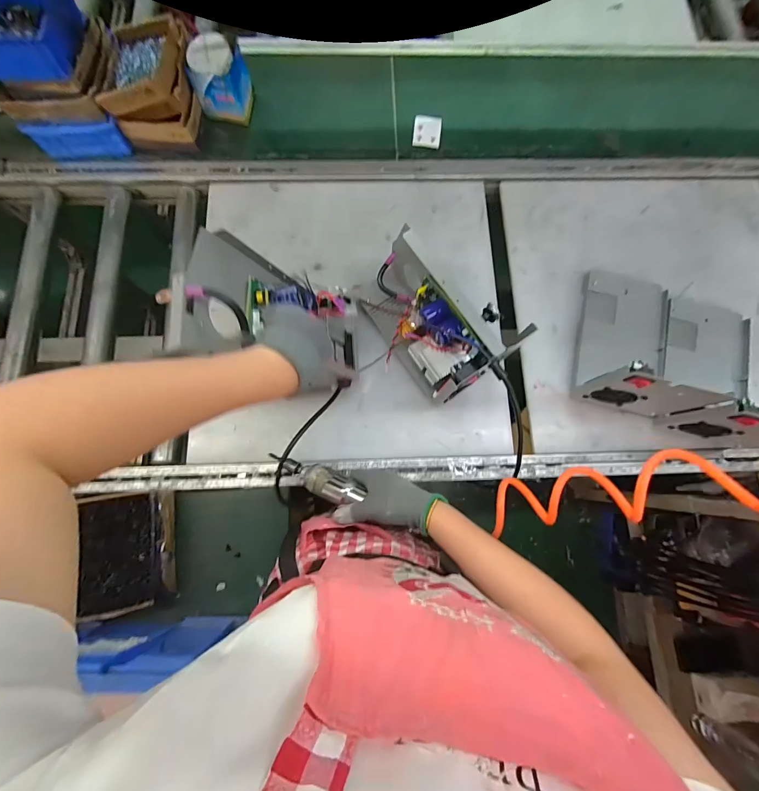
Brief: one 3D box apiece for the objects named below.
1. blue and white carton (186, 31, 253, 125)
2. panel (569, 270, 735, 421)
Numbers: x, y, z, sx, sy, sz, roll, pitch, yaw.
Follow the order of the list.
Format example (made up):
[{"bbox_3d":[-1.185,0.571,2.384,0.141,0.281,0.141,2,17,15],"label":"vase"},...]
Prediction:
[{"bbox_3d":[-0.329,-0.655,0.753,0.099,0.122,0.100,1,77,-2],"label":"blue and white carton"},{"bbox_3d":[0.474,-0.121,0.637,0.173,0.156,0.279,11,76,2],"label":"panel"}]

